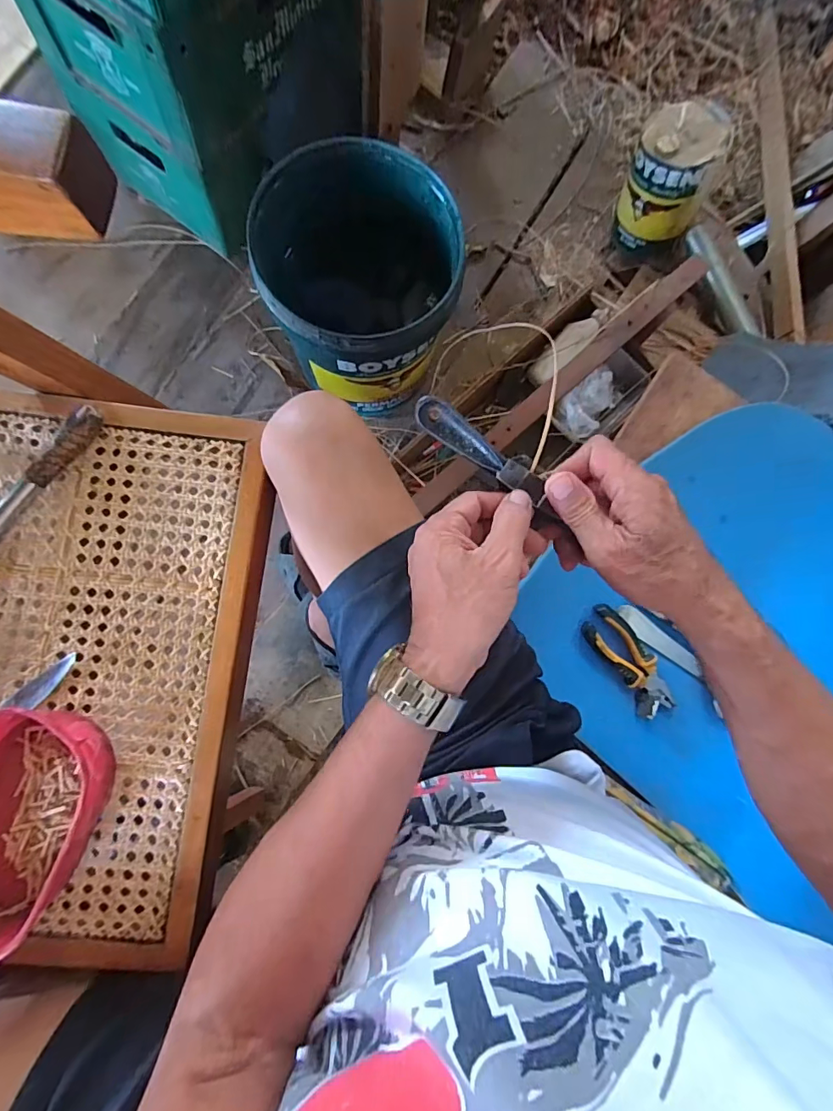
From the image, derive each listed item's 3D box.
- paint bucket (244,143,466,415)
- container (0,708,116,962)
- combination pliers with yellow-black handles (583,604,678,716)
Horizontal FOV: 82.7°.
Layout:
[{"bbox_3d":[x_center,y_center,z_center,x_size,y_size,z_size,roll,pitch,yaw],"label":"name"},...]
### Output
[{"bbox_3d":[-0.091,-0.426,0.782,0.293,0.266,0.295,0,83,-2],"label":"paint bucket"},{"bbox_3d":[-0.335,0.226,0.390,0.123,0.059,0.197,23,83,1],"label":"container"},{"bbox_3d":[0.267,0.134,0.601,0.051,0.027,0.156,-37,88,-8],"label":"combination pliers with yellow-black handles"}]

